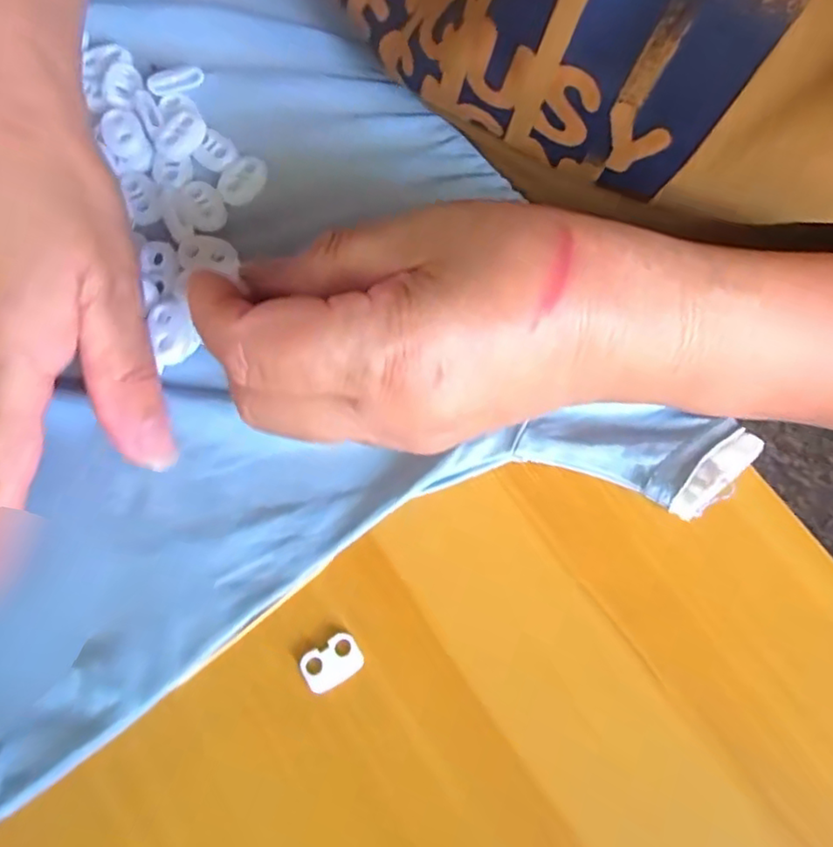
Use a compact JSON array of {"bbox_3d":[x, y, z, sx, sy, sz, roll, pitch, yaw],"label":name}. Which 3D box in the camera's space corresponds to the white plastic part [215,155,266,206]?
[{"bbox_3d":[-0.068,-0.095,0.237,0.014,0.004,0.022,35,77,11],"label":"white plastic part"}]

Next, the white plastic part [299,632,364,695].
[{"bbox_3d":[-0.026,0.074,0.188,0.018,0.004,0.013,-31,75,-8],"label":"white plastic part"}]

